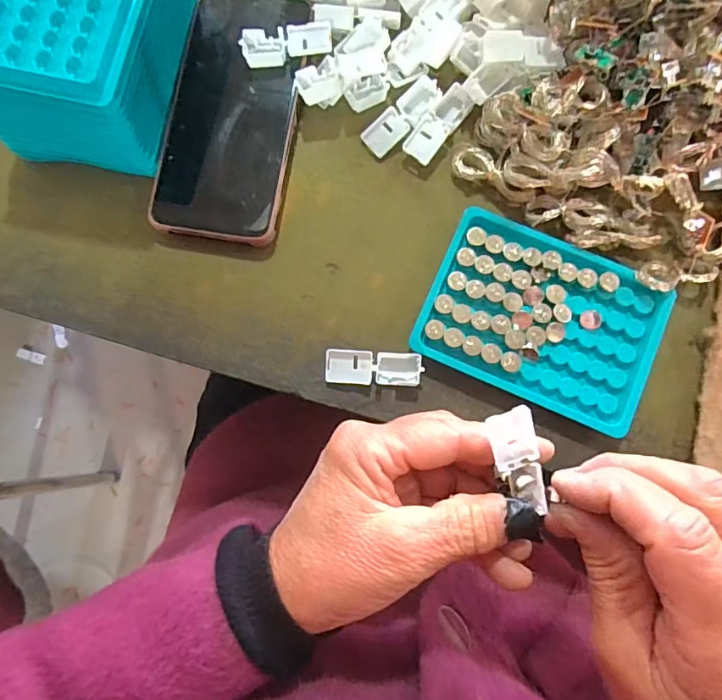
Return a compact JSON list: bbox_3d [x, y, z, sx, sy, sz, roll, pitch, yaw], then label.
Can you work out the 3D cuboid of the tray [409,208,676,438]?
[{"bbox_3d":[0.105,-0.018,0.290,0.130,0.015,0.092,24,82,4],"label":"tray"}]

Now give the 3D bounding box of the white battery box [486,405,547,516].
[{"bbox_3d":[0.070,0.049,0.222,0.020,0.008,0.047,-17,99,1],"label":"white battery box"}]

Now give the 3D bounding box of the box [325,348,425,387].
[{"bbox_3d":[0.008,0.010,0.293,0.055,0.008,0.020,2,82,1],"label":"box"}]

